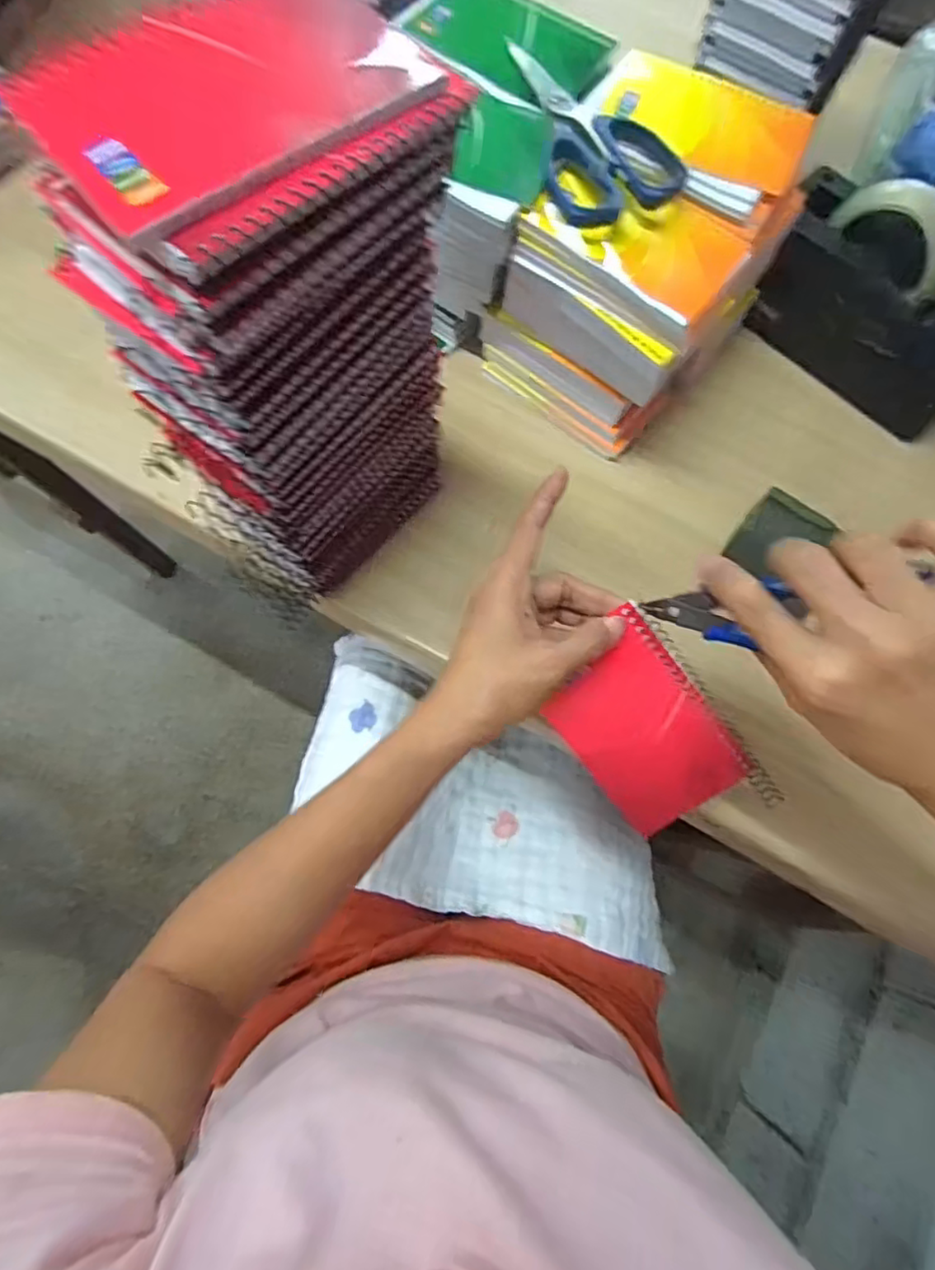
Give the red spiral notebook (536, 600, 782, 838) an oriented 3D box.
[{"bbox_3d":[0.107,0.060,0.368,0.082,0.007,0.134,-36,105,14],"label":"red spiral notebook"}]

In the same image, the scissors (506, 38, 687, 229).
[{"bbox_3d":[0.078,-0.330,0.404,0.078,0.019,0.165,-13,75,-6],"label":"scissors"}]

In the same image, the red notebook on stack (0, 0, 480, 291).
[{"bbox_3d":[-0.075,-0.190,0.223,0.100,0.016,0.143,41,71,9],"label":"red notebook on stack"}]

